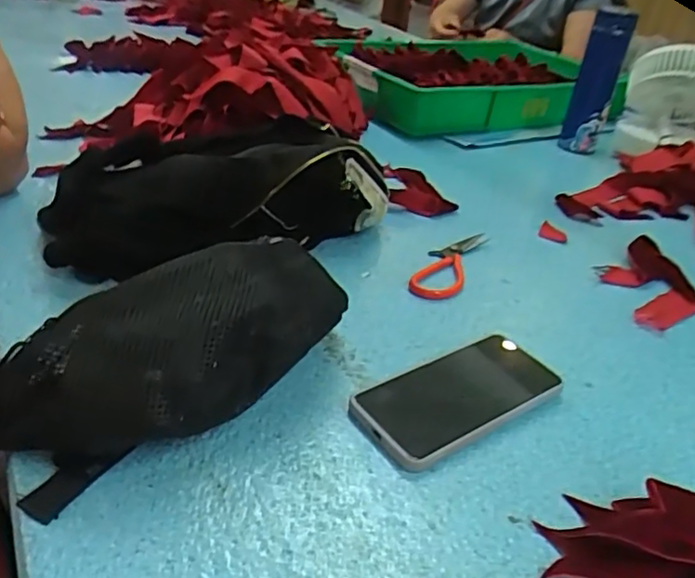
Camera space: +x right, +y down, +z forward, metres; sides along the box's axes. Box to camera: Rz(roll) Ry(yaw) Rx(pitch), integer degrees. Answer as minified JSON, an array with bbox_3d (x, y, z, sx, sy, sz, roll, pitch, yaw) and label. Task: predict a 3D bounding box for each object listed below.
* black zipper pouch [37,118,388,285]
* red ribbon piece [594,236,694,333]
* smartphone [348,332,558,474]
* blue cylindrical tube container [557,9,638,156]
[{"bbox_3d":[-0.115,-0.095,0.625,0.316,0.109,0.142,-3,33,-14],"label":"black zipper pouch"},{"bbox_3d":[0.318,-0.009,0.653,0.084,0.020,0.153,2,33,-7],"label":"red ribbon piece"},{"bbox_3d":[0.083,0.079,0.469,0.158,0.011,0.077,-20,39,-30],"label":"smartphone"},{"bbox_3d":[0.391,-0.322,0.976,0.059,0.217,0.067,20,35,21],"label":"blue cylindrical tube container"}]

